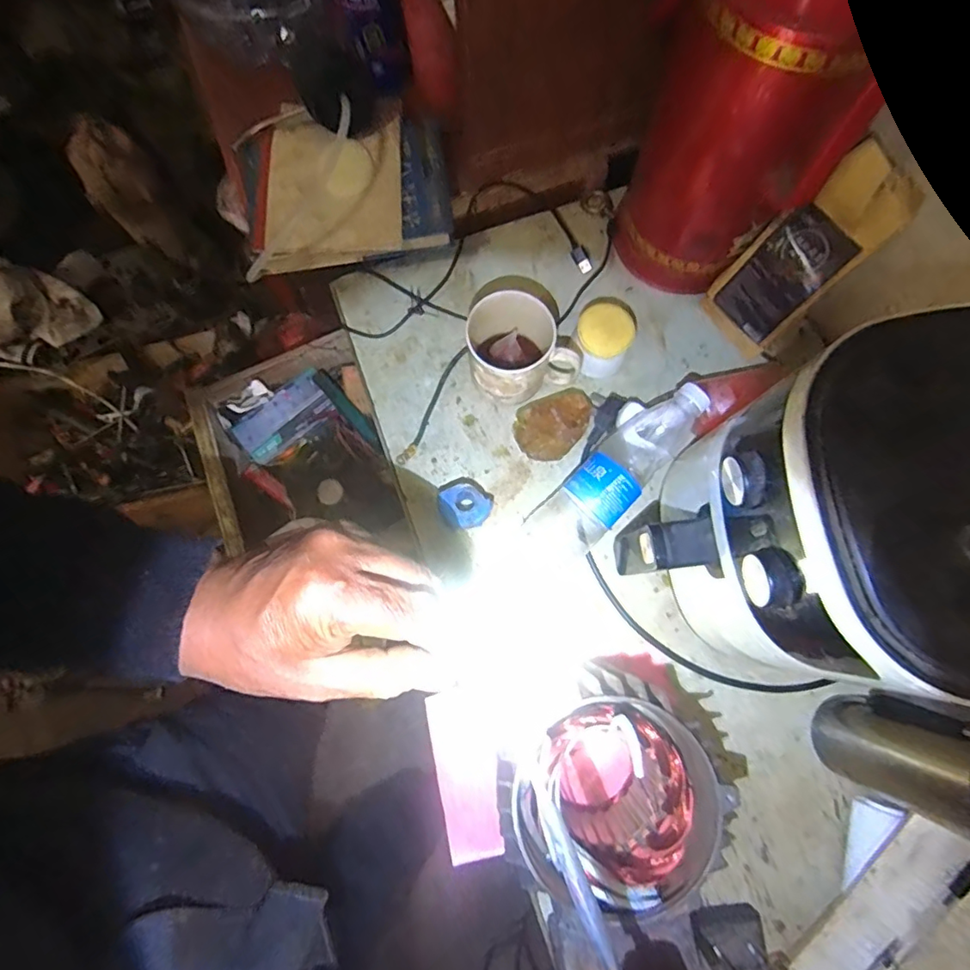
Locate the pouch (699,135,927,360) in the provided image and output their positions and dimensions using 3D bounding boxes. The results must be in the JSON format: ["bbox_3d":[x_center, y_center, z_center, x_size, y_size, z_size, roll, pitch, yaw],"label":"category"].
[{"bbox_3d":[0.305,-0.216,0.527,0.041,0.196,0.086,-20,73,-36],"label":"pouch"}]

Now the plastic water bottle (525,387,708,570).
[{"bbox_3d":[0.128,-0.010,0.530,0.205,0.074,0.063,-46,78,3],"label":"plastic water bottle"}]

